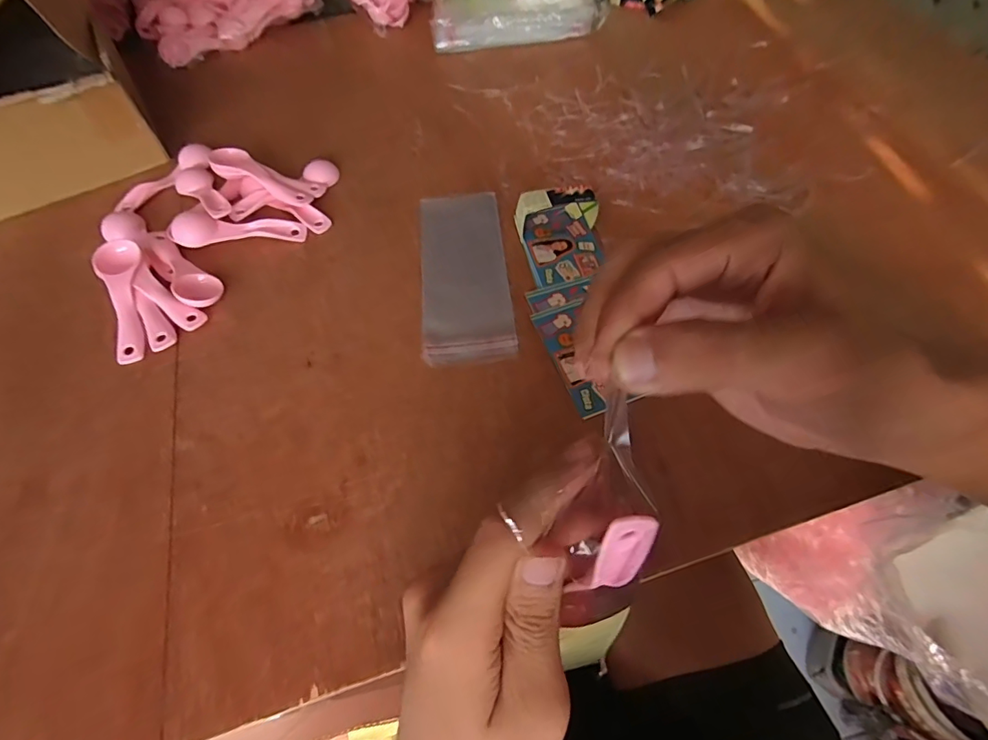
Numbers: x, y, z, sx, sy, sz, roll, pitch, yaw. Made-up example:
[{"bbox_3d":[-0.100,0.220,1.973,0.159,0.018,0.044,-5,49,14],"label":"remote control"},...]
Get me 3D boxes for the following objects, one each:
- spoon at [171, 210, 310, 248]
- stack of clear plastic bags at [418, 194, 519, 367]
[{"bbox_3d":[-0.227,-0.124,0.422,0.114,0.020,0.032,-5,59,0],"label":"spoon"},{"bbox_3d":[-0.024,-0.085,0.402,0.072,0.005,0.186,-6,59,-1],"label":"stack of clear plastic bags"}]

